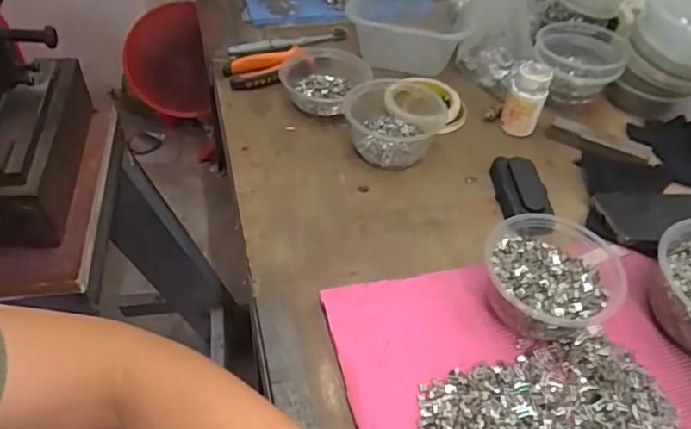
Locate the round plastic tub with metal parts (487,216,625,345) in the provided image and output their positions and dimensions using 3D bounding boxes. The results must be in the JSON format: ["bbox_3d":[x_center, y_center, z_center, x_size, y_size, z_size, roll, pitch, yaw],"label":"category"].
[{"bbox_3d":[0.179,0.059,0.487,0.109,0.060,0.113,3,46,-3],"label":"round plastic tub with metal parts"}]

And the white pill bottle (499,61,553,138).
[{"bbox_3d":[0.223,-0.142,0.678,0.044,0.079,0.037,26,50,20],"label":"white pill bottle"}]

